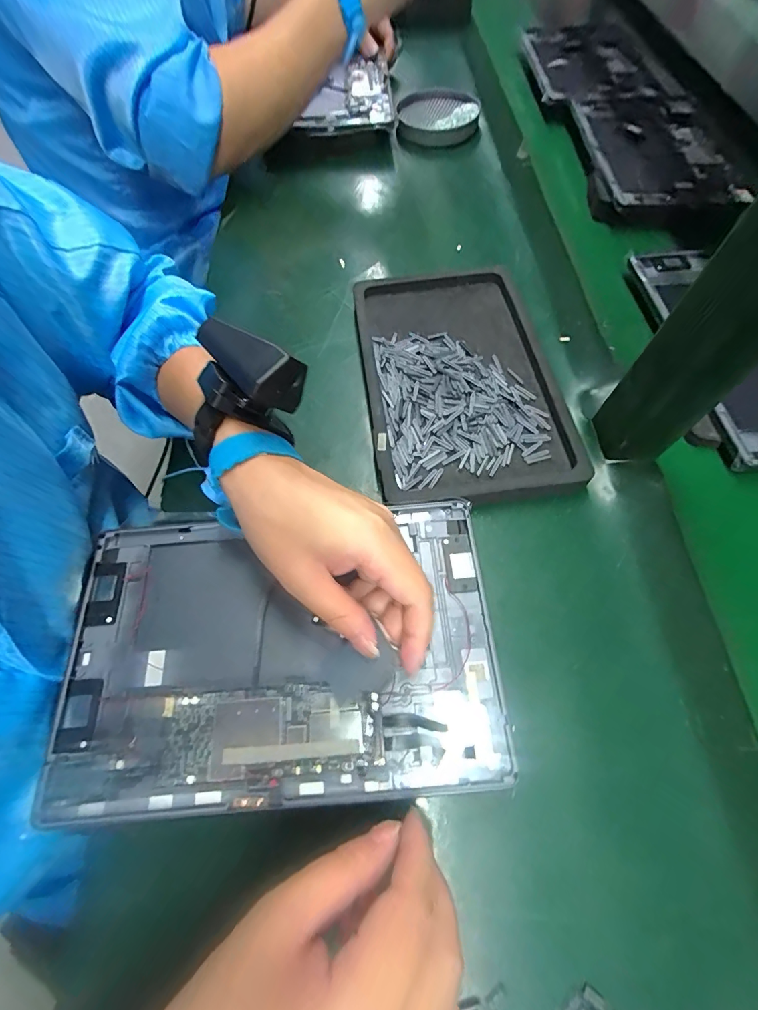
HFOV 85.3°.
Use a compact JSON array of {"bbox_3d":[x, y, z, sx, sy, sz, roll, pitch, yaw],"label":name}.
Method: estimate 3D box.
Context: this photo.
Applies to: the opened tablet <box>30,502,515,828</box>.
[{"bbox_3d":[-0.059,0.087,0.253,0.252,0.013,0.167,-4,63,-1],"label":"opened tablet"}]

